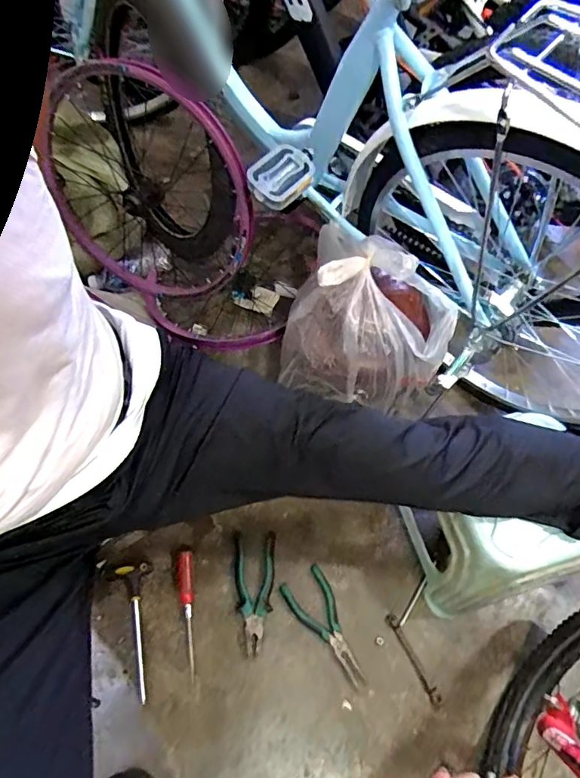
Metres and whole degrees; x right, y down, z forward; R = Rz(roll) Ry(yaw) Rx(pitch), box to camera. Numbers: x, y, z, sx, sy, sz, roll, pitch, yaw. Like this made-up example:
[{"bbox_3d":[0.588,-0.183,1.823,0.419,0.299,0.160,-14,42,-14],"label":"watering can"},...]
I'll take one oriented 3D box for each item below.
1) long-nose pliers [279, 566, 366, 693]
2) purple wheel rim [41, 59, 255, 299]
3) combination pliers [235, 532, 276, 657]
[{"bbox_3d":[0.068,0.396,0.831,0.076,0.027,0.192,-32,69,-16],"label":"long-nose pliers"},{"bbox_3d":[-0.253,-0.339,0.877,0.400,0.419,0.031,31,49,-8],"label":"purple wheel rim"},{"bbox_3d":[-0.057,0.342,0.846,0.070,0.024,0.186,-2,63,-3],"label":"combination pliers"}]

